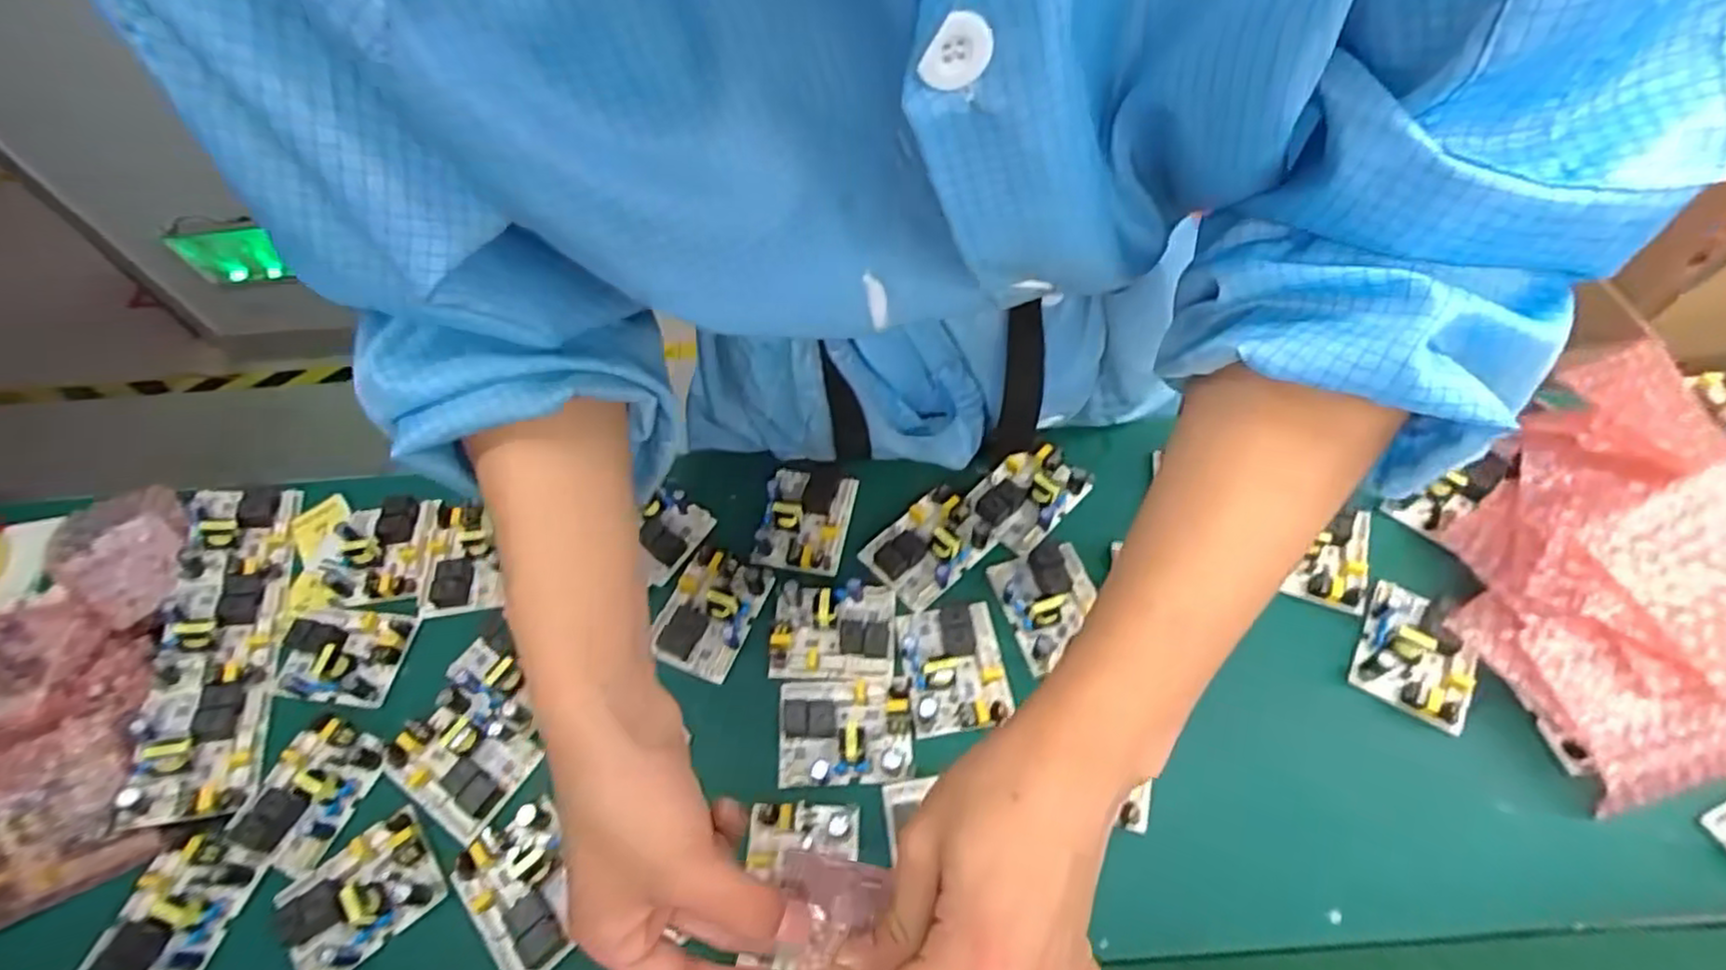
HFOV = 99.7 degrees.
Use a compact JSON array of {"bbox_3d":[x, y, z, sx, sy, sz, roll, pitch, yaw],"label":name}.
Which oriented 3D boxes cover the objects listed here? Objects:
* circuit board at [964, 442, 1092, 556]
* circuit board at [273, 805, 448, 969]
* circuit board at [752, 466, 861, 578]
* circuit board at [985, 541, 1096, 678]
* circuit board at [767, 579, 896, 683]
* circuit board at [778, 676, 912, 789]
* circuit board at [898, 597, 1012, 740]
[{"bbox_3d":[0.114,0.008,0.521,0.096,0.025,0.058,-42,65,-19],"label":"circuit board"},{"bbox_3d":[-0.286,0.229,0.402,0.080,0.023,0.062,-32,62,-15],"label":"circuit board"},{"bbox_3d":[-0.042,0.022,0.523,0.061,0.019,0.080,9,60,9],"label":"circuit board"},{"bbox_3d":[0.124,0.075,0.477,0.061,0.016,0.077,-18,60,-7],"label":"circuit board"},{"bbox_3d":[-0.021,0.092,0.474,0.080,0.021,0.063,2,59,5],"label":"circuit board"},{"bbox_3d":[-0.012,0.146,0.440,0.080,0.025,0.062,-4,59,1],"label":"circuit board"},{"bbox_3d":[0.056,0.113,0.459,0.063,0.020,0.079,-9,59,-2],"label":"circuit board"}]

